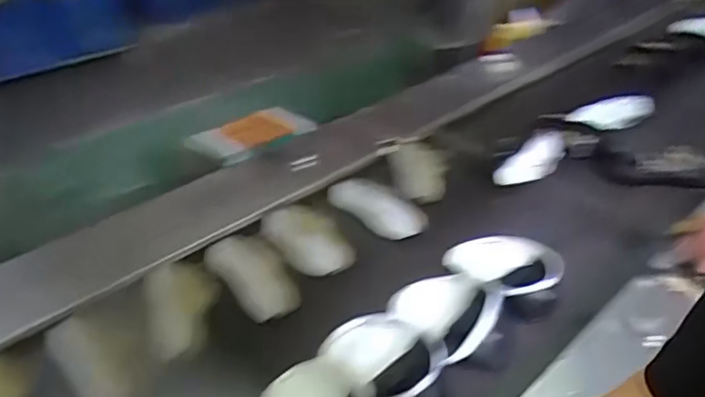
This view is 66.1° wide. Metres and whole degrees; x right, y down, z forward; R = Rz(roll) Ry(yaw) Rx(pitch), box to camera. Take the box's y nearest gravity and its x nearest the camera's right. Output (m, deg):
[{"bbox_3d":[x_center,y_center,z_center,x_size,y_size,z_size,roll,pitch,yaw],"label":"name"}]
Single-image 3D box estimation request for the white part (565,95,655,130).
[{"bbox_3d":[0.730,-0.238,1.516,0.272,0.050,0.080,-13,38,-15],"label":"white part"}]

